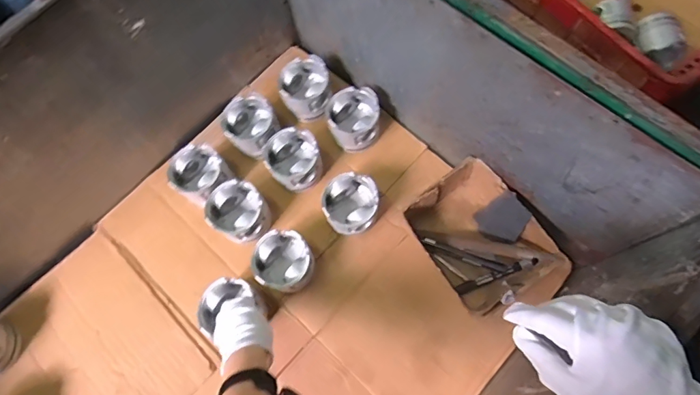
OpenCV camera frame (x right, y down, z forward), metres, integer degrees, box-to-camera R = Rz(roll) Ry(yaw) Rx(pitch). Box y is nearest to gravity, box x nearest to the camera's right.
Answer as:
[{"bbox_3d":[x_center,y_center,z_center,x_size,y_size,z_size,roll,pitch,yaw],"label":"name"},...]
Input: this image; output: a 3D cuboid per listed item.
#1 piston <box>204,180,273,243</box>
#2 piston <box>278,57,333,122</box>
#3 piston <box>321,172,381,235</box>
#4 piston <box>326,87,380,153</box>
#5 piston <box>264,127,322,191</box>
[{"bbox_3d":[-0.188,0.030,0.777,0.090,0.086,0.096,0,71,1],"label":"piston"},{"bbox_3d":[-0.082,-0.199,0.830,0.089,0.067,0.100,-4,71,0],"label":"piston"},{"bbox_3d":[0.002,0.016,0.769,0.094,0.083,0.088,0,71,1],"label":"piston"},{"bbox_3d":[0.006,-0.136,0.820,0.098,0.081,0.097,-1,71,1],"label":"piston"},{"bbox_3d":[-0.100,-0.066,0.793,0.091,0.065,0.098,0,71,1],"label":"piston"}]

